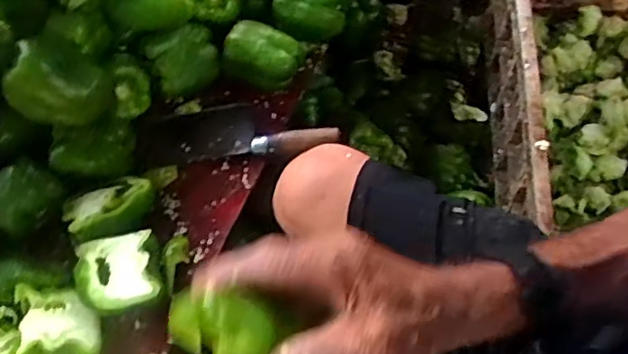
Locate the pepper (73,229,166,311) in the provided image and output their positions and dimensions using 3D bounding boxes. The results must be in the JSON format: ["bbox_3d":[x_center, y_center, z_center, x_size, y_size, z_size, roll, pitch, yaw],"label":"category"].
[{"bbox_3d":[-0.181,0.090,0.600,0.074,0.032,0.073,-1,65,2],"label":"pepper"}]

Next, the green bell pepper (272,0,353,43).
[{"bbox_3d":[-0.002,-0.192,0.706,0.077,0.062,0.064,22,68,12],"label":"green bell pepper"}]

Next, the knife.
[{"bbox_3d":[-0.081,-0.050,0.679,0.204,0.023,0.057,0,65,3],"label":"knife"}]

